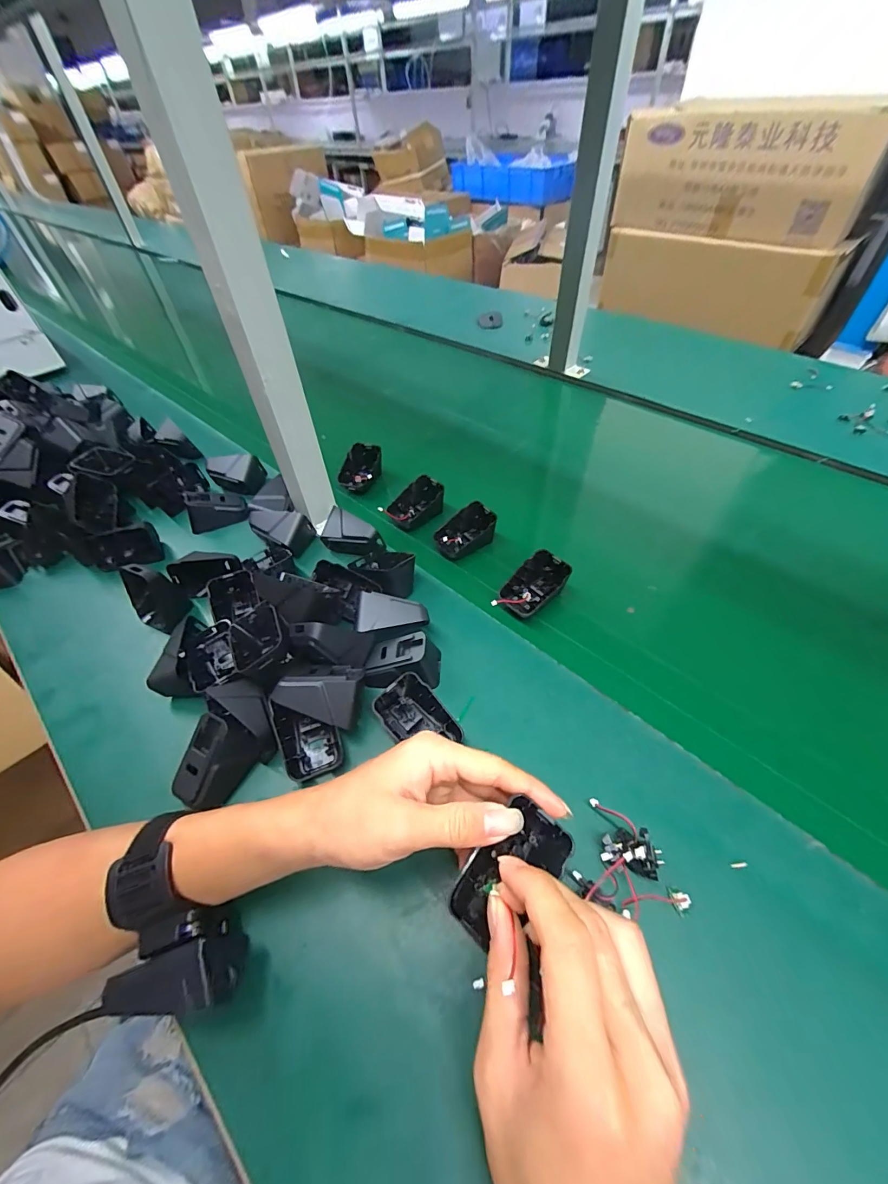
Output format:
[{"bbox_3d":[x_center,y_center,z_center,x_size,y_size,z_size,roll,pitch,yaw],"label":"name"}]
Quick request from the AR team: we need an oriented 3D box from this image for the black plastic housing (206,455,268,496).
[{"bbox_3d":[-0.282,-0.161,0.577,0.062,0.042,0.043,7,50,10],"label":"black plastic housing"}]

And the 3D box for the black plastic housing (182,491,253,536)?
[{"bbox_3d":[-0.287,-0.105,0.537,0.072,0.037,0.037,-16,50,-10],"label":"black plastic housing"}]

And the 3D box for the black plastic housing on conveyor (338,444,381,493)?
[{"bbox_3d":[-0.117,-0.176,0.612,0.052,0.042,0.067,9,51,12],"label":"black plastic housing on conveyor"}]

